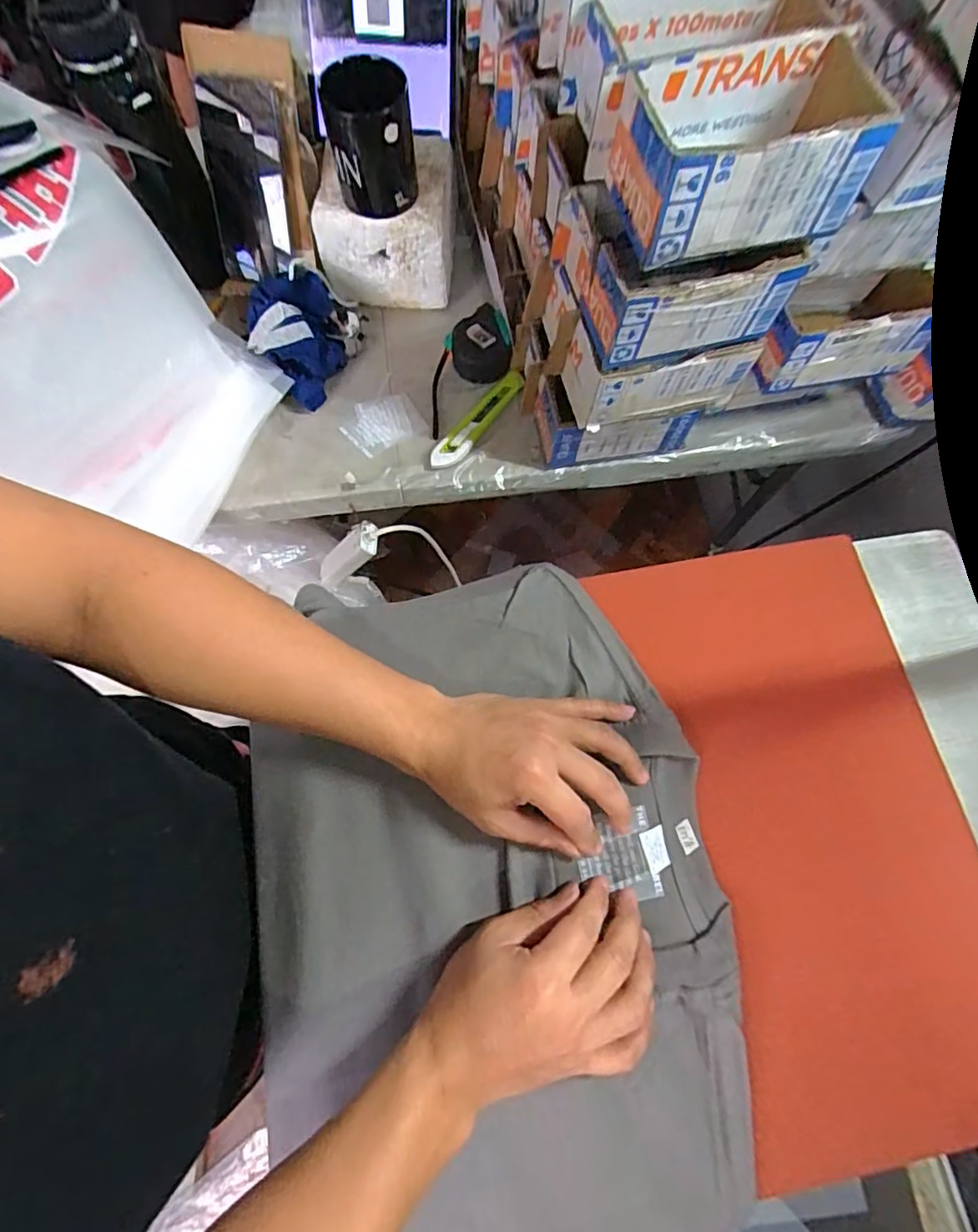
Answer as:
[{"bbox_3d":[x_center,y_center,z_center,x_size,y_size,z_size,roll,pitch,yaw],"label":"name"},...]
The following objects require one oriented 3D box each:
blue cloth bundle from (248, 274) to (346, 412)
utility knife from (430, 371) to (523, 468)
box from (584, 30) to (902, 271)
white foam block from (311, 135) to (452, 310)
[{"bbox_3d":[-0.220,-0.313,0.644,0.101,0.076,0.134,-16,73,-7],"label":"blue cloth bundle"},{"bbox_3d":[-0.010,-0.226,0.652,0.028,0.017,0.160,36,75,9],"label":"utility knife"},{"bbox_3d":[0.174,-0.322,0.393,0.180,0.070,0.099,-13,73,-6],"label":"box"},{"bbox_3d":[-0.119,-0.466,0.672,0.148,0.111,0.136,4,72,-1],"label":"white foam block"}]

